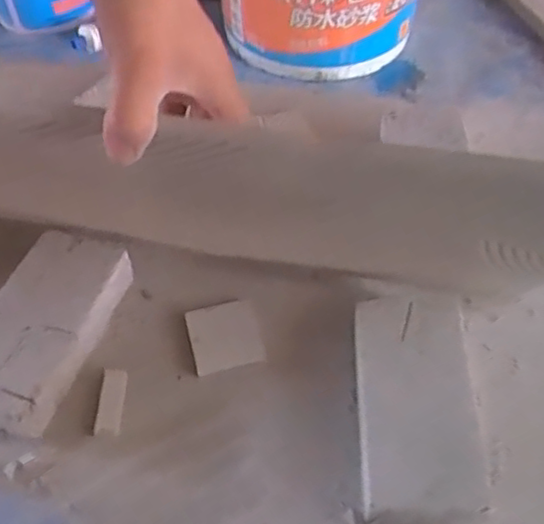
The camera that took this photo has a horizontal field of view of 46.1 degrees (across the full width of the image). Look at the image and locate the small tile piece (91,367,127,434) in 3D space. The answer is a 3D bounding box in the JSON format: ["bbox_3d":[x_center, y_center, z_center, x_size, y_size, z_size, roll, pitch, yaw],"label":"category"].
[{"bbox_3d":[-0.147,0.127,0.582,0.025,0.012,0.059,-1,53,2],"label":"small tile piece"}]

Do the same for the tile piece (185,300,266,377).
[{"bbox_3d":[-0.048,0.071,0.623,0.066,0.004,0.072,-15,56,-5],"label":"tile piece"}]

